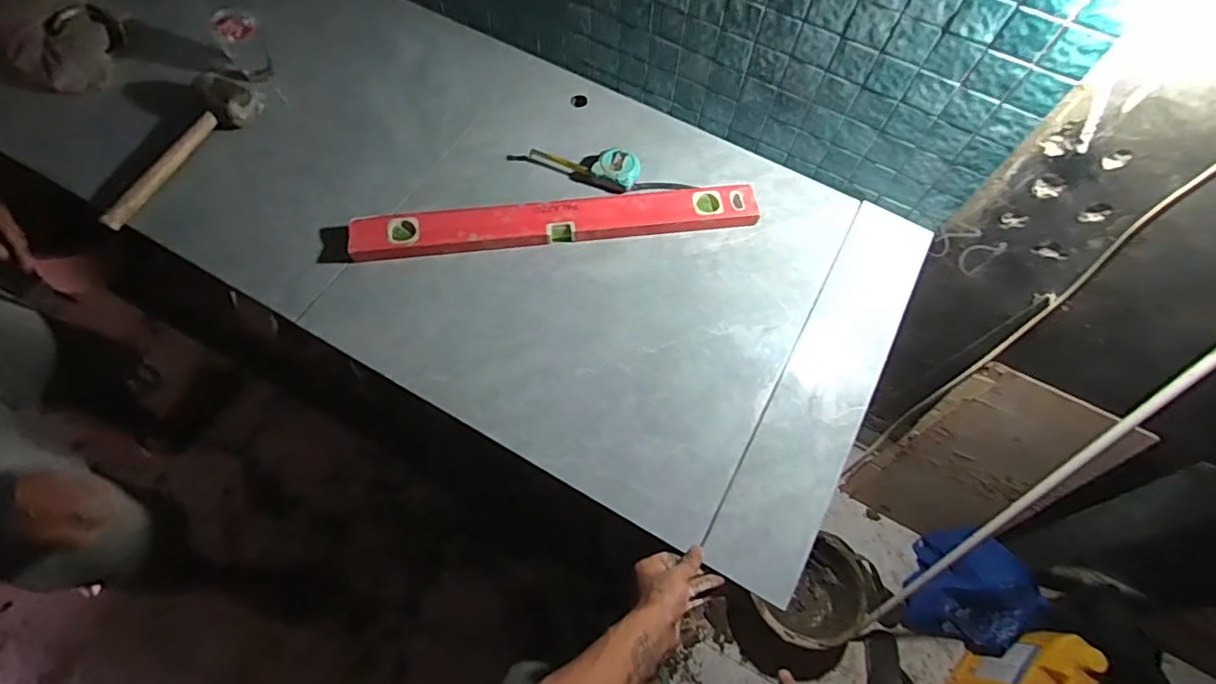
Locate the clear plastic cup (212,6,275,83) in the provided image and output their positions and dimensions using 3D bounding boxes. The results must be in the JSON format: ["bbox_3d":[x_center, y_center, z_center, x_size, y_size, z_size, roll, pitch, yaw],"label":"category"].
[{"bbox_3d":[-0.574,-0.469,0.898,0.067,0.094,0.052,-31,71,-14],"label":"clear plastic cup"}]

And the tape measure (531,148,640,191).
[{"bbox_3d":[-0.029,-0.283,0.869,0.166,0.033,0.061,28,68,10],"label":"tape measure"}]

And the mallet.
[{"bbox_3d":[-0.633,-0.288,0.834,0.068,0.055,0.288,31,69,11],"label":"mallet"}]

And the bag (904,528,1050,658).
[{"bbox_3d":[0.872,0.599,1.374,0.225,0.213,0.252,24,68,8],"label":"bag"}]

